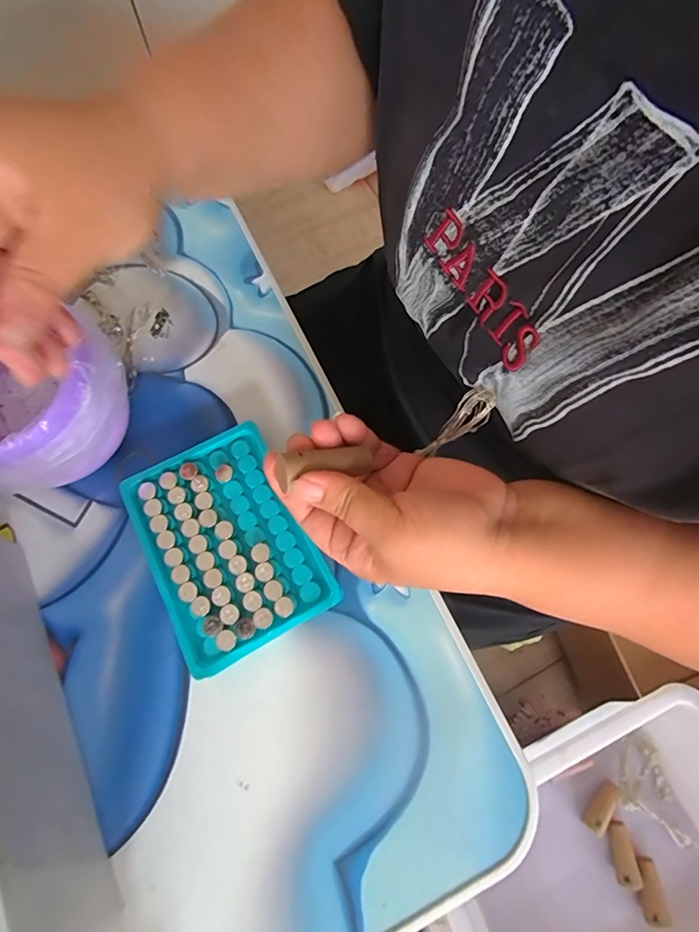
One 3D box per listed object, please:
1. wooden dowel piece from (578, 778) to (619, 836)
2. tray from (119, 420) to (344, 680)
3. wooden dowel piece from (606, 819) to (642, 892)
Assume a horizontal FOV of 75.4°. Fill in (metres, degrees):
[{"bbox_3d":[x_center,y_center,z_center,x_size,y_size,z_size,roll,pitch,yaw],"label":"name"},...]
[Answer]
[{"bbox_3d":[0.253,0.341,0.452,0.018,0.012,0.049,39,76,9],"label":"wooden dowel piece"},{"bbox_3d":[-0.077,0.048,0.288,0.095,0.026,0.131,-27,76,-10],"label":"tray"},{"bbox_3d":[0.268,0.380,0.444,0.019,0.013,0.053,-1,59,-2],"label":"wooden dowel piece"}]

